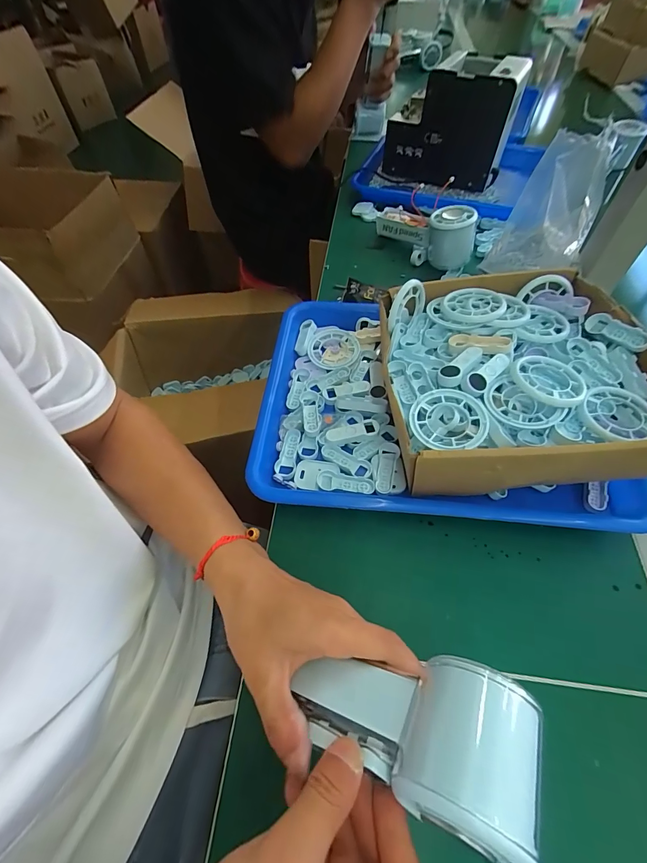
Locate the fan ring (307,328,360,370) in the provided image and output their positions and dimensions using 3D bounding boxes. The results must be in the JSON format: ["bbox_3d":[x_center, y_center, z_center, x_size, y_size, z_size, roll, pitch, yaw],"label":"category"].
[{"bbox_3d":[0.011,-0.095,0.416,0.059,0.009,0.056,0,56,0],"label":"fan ring"}]

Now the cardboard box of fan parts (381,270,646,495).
[{"bbox_3d":[0.161,-0.042,0.327,0.208,0.089,0.206,-1,56,0],"label":"cardboard box of fan parts"}]

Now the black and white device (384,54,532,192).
[{"bbox_3d":[0.204,-0.502,0.603,0.195,0.150,0.111,15,58,11],"label":"black and white device"}]

